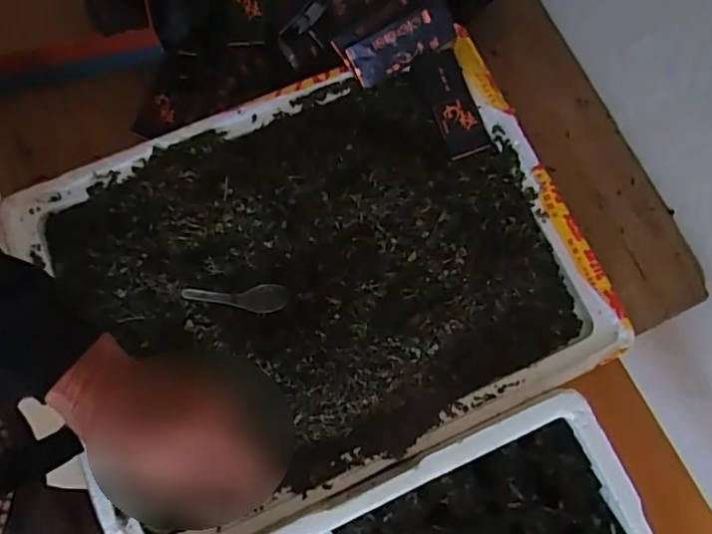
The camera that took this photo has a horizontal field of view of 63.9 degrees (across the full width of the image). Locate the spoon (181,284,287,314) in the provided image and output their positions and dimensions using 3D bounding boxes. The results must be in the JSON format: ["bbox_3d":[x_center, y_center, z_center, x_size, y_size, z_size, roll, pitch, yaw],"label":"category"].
[{"bbox_3d":[-0.133,0.031,0.631,0.109,0.021,0.032,5,78,1],"label":"spoon"}]

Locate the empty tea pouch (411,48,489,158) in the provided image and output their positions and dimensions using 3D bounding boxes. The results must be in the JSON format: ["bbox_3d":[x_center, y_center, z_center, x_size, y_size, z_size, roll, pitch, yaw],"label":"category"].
[{"bbox_3d":[0.117,-0.200,0.695,0.050,0.014,0.131,-21,79,-5],"label":"empty tea pouch"}]

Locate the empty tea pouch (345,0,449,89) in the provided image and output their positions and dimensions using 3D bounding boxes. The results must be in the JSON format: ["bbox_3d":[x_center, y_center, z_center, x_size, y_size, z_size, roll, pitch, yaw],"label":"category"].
[{"bbox_3d":[0.056,-0.267,0.690,0.126,0.015,0.058,-27,124,-5],"label":"empty tea pouch"}]

